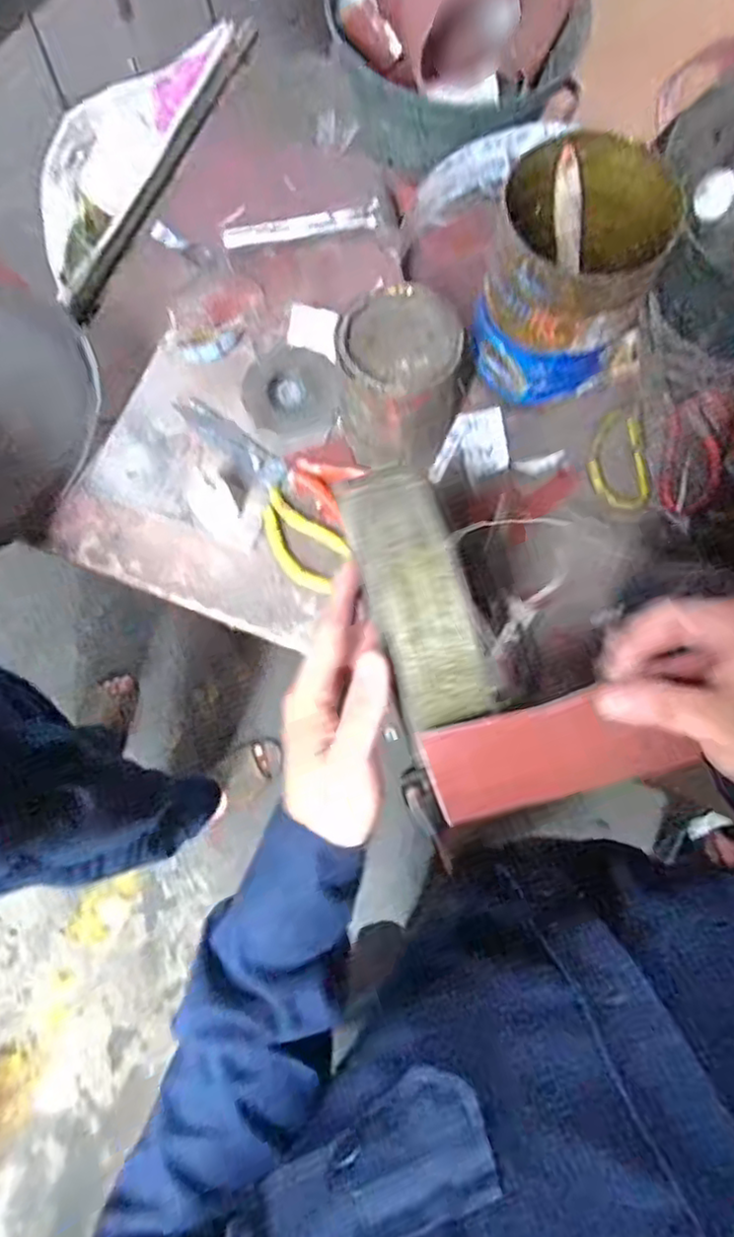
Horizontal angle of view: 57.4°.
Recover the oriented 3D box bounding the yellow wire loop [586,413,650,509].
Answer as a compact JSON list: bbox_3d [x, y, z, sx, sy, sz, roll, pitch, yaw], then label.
[{"bbox_3d":[0.221,-0.137,0.586,0.052,0.006,0.091,-5,77,1],"label":"yellow wire loop"}]

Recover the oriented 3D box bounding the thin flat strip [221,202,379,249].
[{"bbox_3d":[-0.064,-0.379,0.646,0.148,0.010,0.028,-6,77,0],"label":"thin flat strip"}]

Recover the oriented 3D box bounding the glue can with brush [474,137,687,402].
[{"bbox_3d":[0.159,-0.267,0.542,0.118,0.158,0.140,23,78,7],"label":"glue can with brush"}]

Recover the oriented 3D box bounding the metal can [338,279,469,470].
[{"bbox_3d":[0.029,-0.195,0.551,0.098,0.114,0.115,9,77,4],"label":"metal can"}]

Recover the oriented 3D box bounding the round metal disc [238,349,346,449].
[{"bbox_3d":[-0.068,-0.205,0.611,0.089,0.012,0.085,0,77,2],"label":"round metal disc"}]

